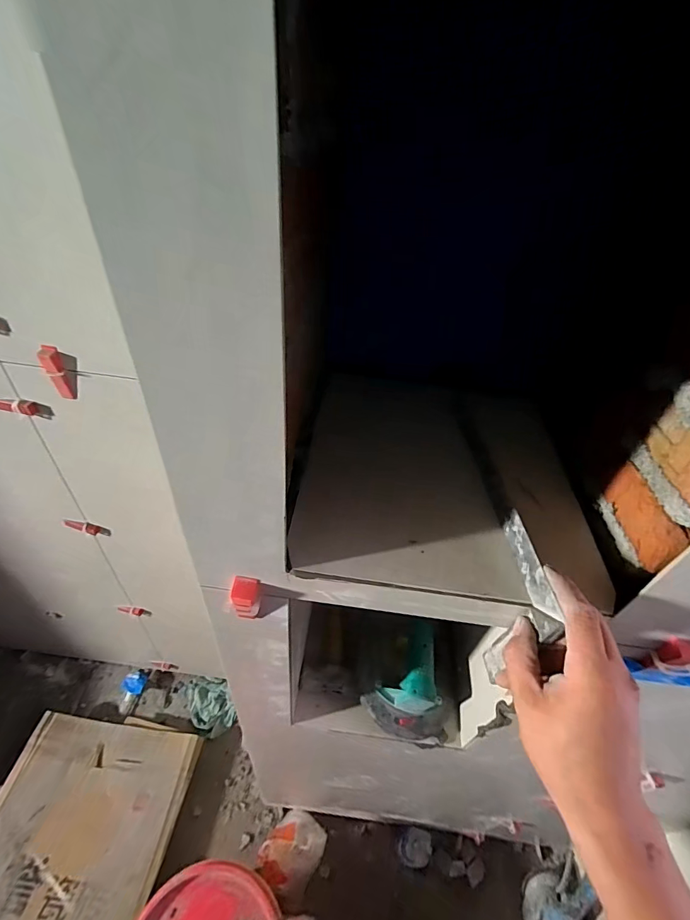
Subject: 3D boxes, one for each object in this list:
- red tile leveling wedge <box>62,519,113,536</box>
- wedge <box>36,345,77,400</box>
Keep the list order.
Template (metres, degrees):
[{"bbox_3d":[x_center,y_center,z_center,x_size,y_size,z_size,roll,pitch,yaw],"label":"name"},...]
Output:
[{"bbox_3d":[-0.538,0.142,0.835,0.016,0.093,0.024,-43,48,12],"label":"red tile leveling wedge"},{"bbox_3d":[-0.425,-0.127,0.586,0.024,0.080,0.021,-28,52,-32],"label":"wedge"}]

